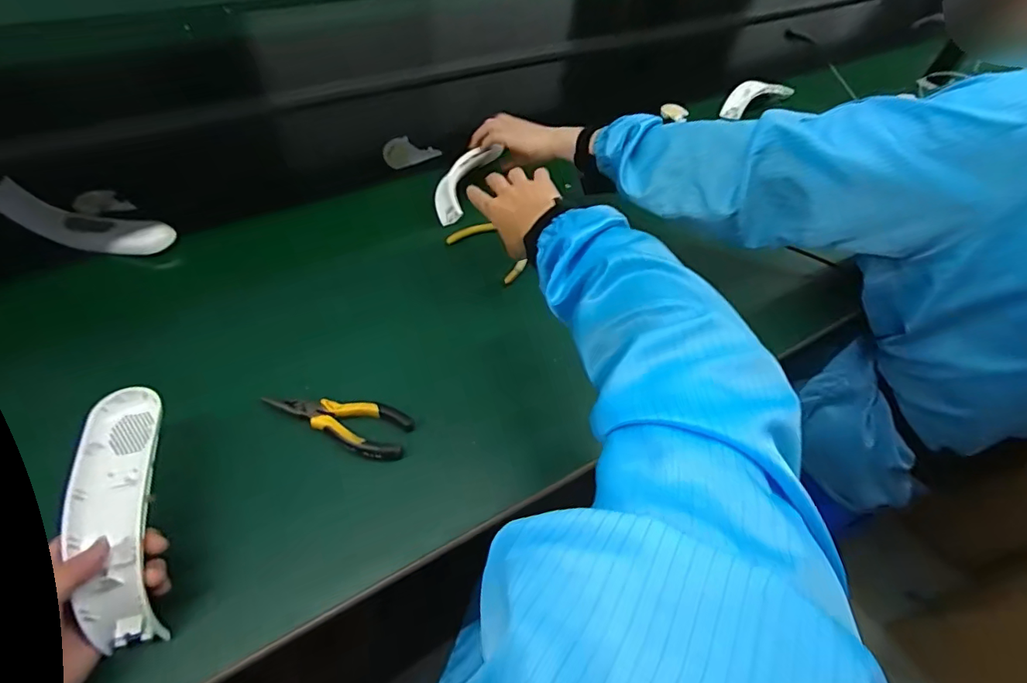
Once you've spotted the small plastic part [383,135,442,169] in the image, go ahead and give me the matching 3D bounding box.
[{"bbox_3d":[-0.161,-0.300,0.779,0.086,0.045,0.008,-23,43,-13],"label":"small plastic part"}]

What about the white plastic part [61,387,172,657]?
[{"bbox_3d":[-0.309,0.132,0.392,0.056,0.035,0.195,-12,68,-14],"label":"white plastic part"}]

